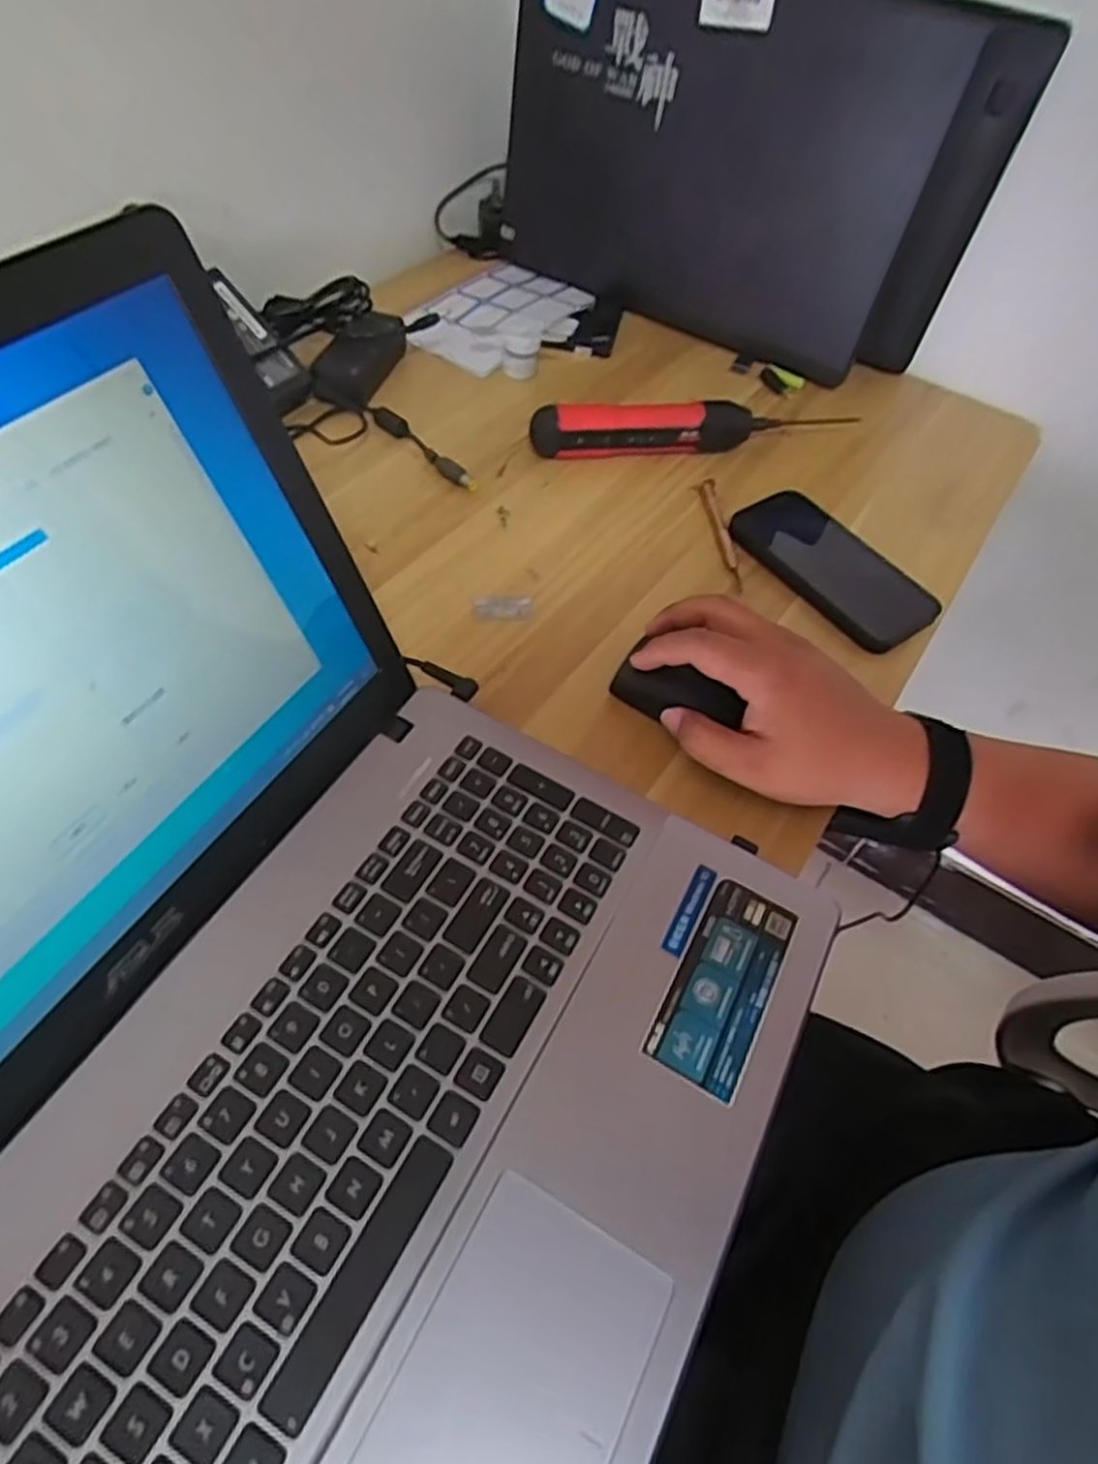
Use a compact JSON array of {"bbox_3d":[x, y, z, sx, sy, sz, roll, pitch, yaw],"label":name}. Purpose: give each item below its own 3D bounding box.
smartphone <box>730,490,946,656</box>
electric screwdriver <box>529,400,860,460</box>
[{"bbox_3d":[0.199,-0.118,0.539,0.070,0.016,0.148,-25,60,-22],"label":"smartphone"},{"bbox_3d":[0.117,-0.241,0.608,0.259,0.041,0.032,-4,54,-9],"label":"electric screwdriver"}]

